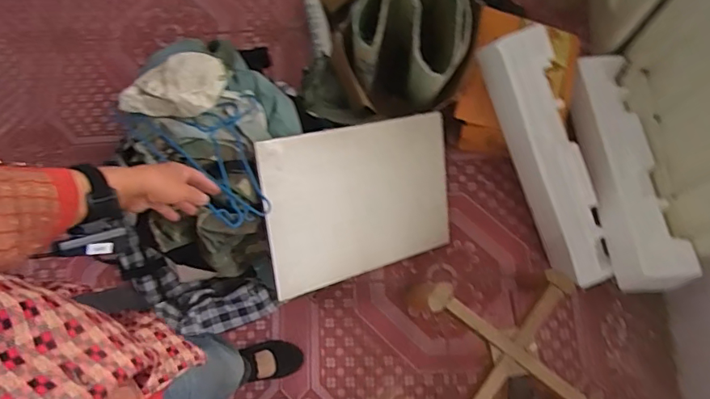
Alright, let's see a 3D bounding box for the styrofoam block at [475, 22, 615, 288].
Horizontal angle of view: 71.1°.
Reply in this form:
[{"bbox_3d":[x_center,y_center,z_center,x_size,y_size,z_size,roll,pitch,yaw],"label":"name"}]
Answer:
[{"bbox_3d":[0.470,-0.092,1.216,0.143,0.146,0.624,-22,97,-4],"label":"styrofoam block"}]

